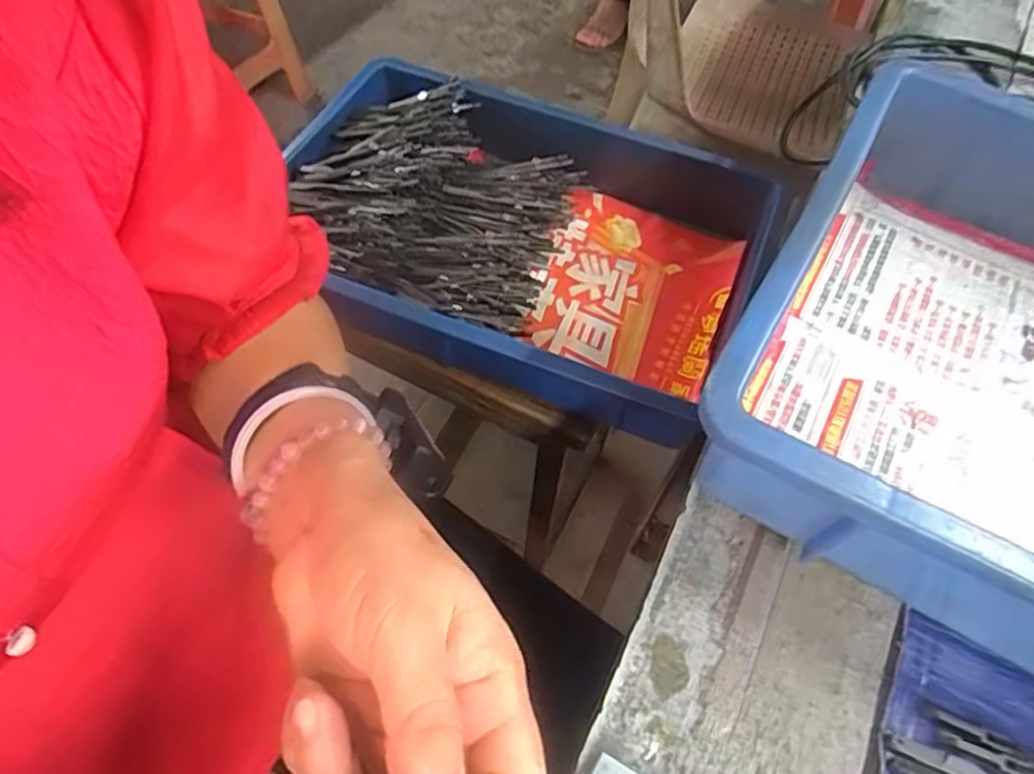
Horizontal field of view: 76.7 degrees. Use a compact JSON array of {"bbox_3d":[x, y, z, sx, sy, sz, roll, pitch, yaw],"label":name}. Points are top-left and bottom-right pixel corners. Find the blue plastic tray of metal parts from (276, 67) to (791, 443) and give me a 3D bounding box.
[{"bbox_3d":[-0.013,-0.139,0.579,0.413,0.076,0.285,22,59,11],"label":"blue plastic tray of metal parts"}]

